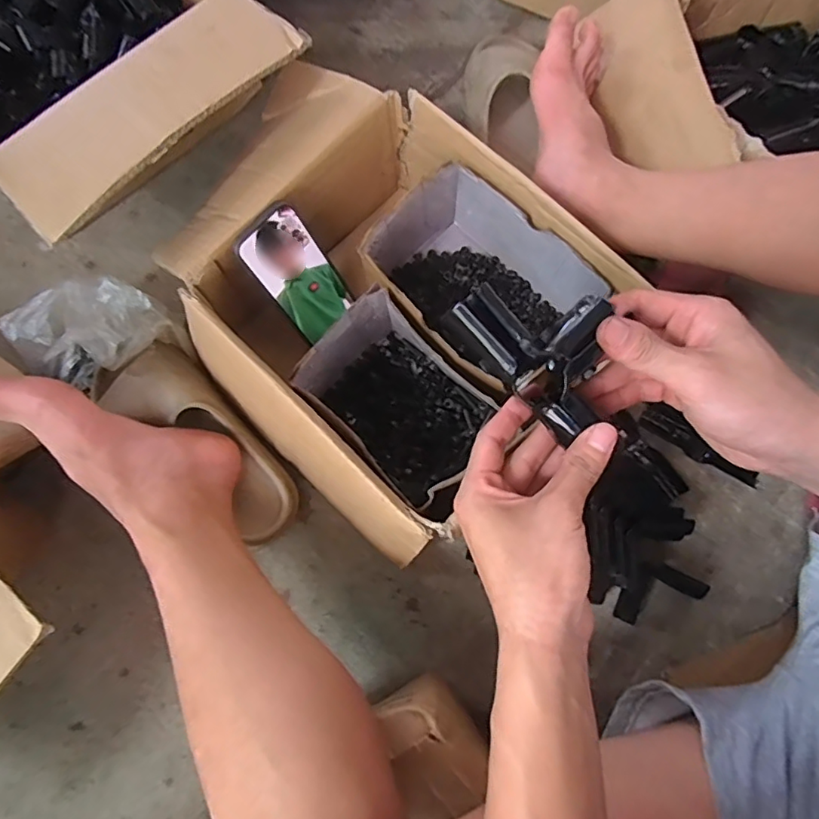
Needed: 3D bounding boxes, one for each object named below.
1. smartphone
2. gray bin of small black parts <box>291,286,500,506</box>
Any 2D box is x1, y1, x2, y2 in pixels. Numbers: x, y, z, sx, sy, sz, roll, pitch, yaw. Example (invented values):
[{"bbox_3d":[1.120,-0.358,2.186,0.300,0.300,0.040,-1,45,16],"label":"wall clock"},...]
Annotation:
[{"bbox_3d":[-0.108,-0.130,0.529,0.006,0.134,0.069,33,77,38],"label":"smartphone"},{"bbox_3d":[-0.012,-0.004,0.520,0.176,0.094,0.119,43,79,10],"label":"gray bin of small black parts"}]

